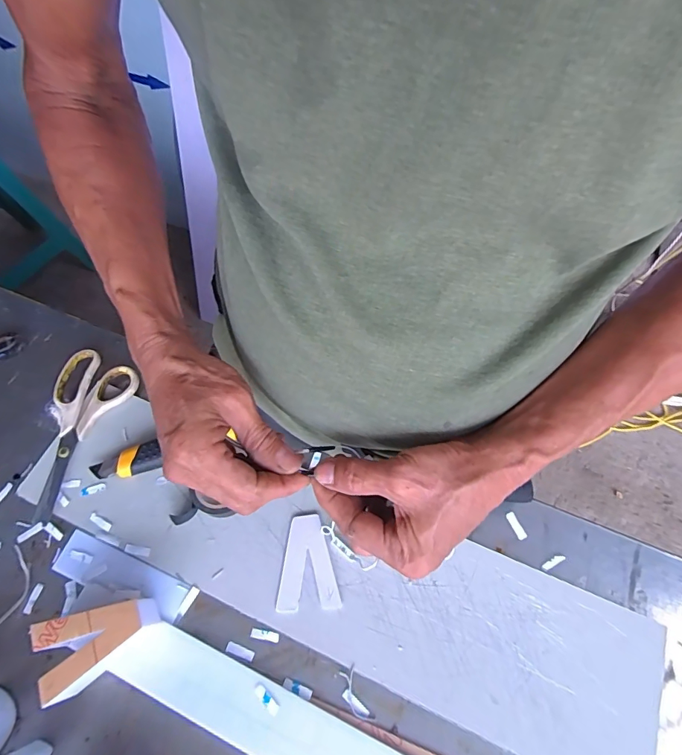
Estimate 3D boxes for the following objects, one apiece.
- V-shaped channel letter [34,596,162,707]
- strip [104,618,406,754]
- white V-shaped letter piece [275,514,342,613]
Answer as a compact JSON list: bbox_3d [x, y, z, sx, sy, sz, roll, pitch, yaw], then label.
[{"bbox_3d":[-0.199,0.222,0.361,0.084,0.047,0.056,-18,65,-7],"label":"V-shaped channel letter"},{"bbox_3d":[-0.006,0.300,0.339,0.388,0.007,0.051,21,67,12],"label":"strip"},{"bbox_3d":[-0.032,0.171,0.401,0.054,0.004,0.080,-5,64,0],"label":"white V-shaped letter piece"}]

